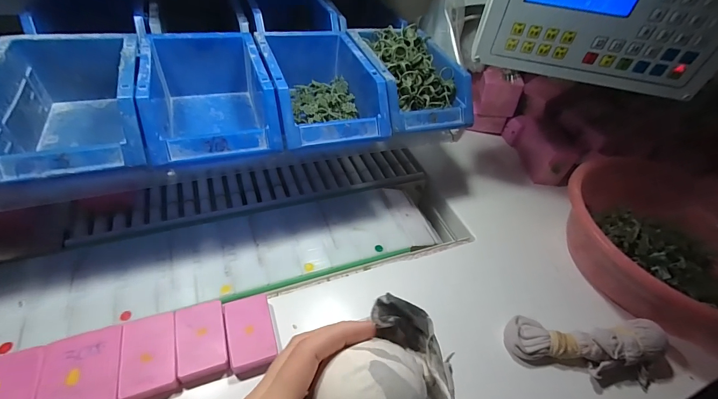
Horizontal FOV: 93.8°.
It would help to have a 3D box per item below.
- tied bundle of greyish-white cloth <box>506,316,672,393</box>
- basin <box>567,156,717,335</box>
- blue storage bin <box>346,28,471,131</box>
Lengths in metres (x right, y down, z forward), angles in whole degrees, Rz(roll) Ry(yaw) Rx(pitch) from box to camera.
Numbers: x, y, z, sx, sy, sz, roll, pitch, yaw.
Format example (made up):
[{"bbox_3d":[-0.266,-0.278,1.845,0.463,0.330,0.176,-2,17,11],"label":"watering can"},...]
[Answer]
[{"bbox_3d":[0.245,0.158,0.363,0.166,0.043,0.056,7,43,-1],"label":"tied bundle of greyish-white cloth"},{"bbox_3d":[0.404,0.056,0.451,0.250,0.090,0.254,4,42,-4],"label":"basin"},{"bbox_3d":[0.068,-0.169,0.451,0.120,0.070,0.171,-13,49,-20],"label":"blue storage bin"}]

